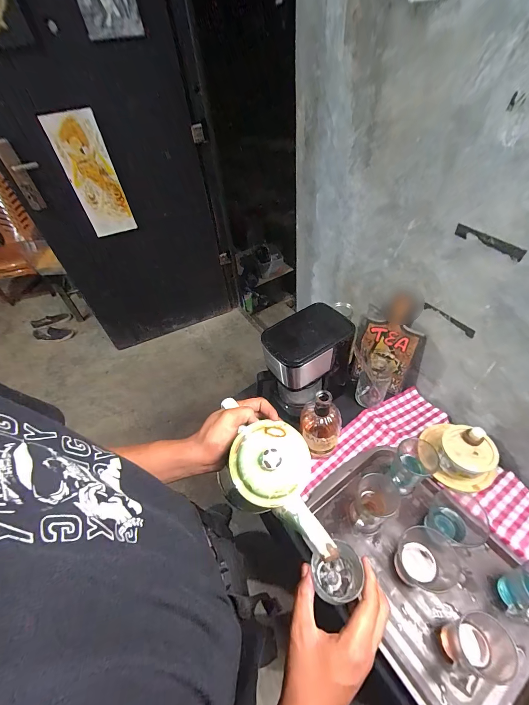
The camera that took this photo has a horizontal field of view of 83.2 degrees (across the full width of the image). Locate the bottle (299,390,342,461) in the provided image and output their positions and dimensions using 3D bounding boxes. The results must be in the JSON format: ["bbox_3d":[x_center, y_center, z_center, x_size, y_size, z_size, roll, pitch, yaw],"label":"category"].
[{"bbox_3d":[0.128,0.169,0.678,0.089,0.211,0.068,-1,48,5],"label":"bottle"}]

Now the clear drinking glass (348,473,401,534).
[{"bbox_3d":[0.222,0.312,0.614,0.083,0.111,0.075,-24,50,-15],"label":"clear drinking glass"}]

